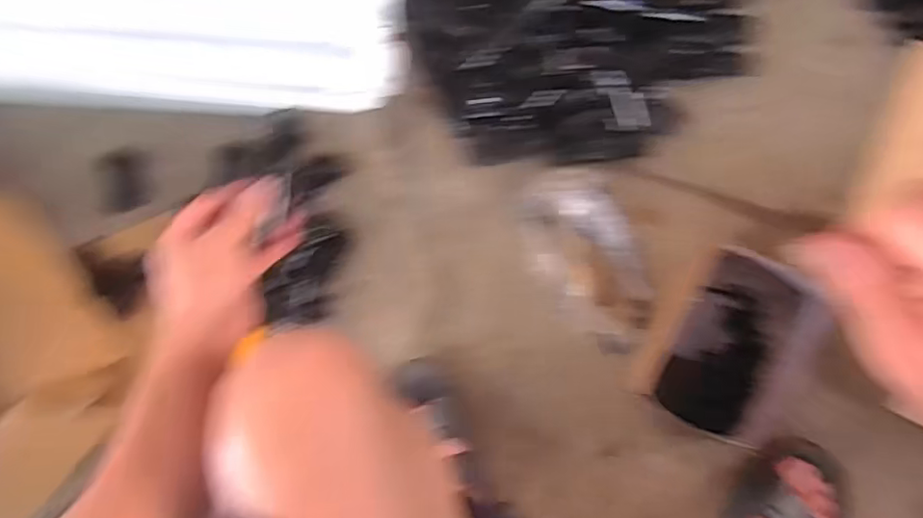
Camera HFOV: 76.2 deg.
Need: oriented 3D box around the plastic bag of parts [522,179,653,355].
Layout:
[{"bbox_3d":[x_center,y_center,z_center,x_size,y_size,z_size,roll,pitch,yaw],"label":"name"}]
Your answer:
[{"bbox_3d":[0.154,0.005,0.709,0.118,0.025,0.208,-25,81,2],"label":"plastic bag of parts"}]

